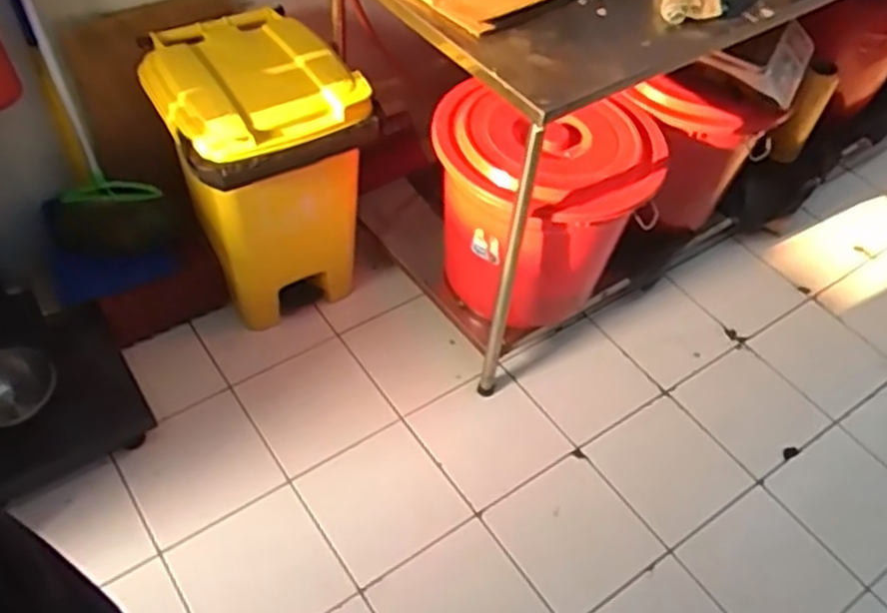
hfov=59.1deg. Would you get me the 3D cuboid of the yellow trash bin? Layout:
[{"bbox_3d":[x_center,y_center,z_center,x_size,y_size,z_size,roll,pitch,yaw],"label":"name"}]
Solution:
[{"bbox_3d":[-0.410,-0.294,1.817,0.388,0.580,0.422,-20,55,-21],"label":"yellow trash bin"}]

